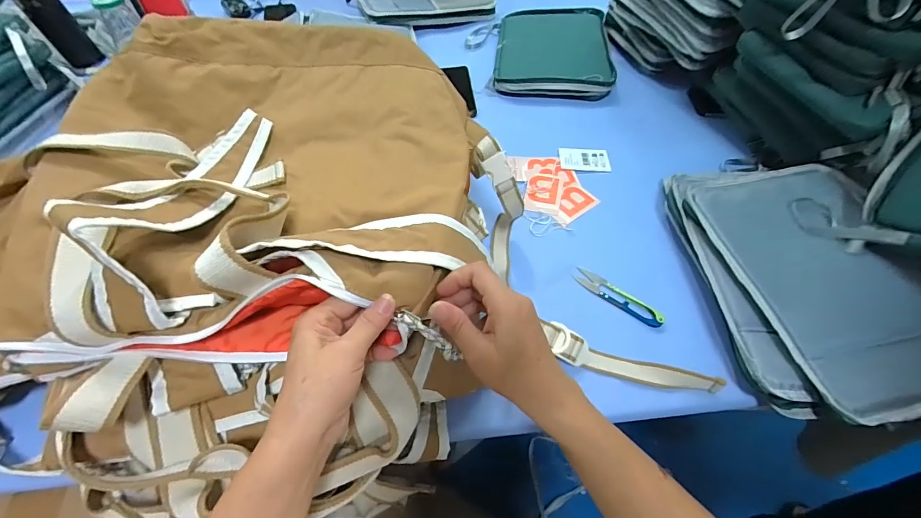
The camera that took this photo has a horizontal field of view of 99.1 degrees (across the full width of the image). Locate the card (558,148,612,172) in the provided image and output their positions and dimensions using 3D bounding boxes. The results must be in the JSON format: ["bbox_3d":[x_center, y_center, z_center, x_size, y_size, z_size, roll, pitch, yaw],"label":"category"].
[{"bbox_3d":[0.208,-0.169,0.661,0.081,0.007,0.058,4,55,3],"label":"card"}]

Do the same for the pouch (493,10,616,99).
[{"bbox_3d":[0.197,-0.454,0.840,0.229,0.036,0.328,5,55,4],"label":"pouch"}]

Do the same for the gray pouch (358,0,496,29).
[{"bbox_3d":[-0.086,-0.647,0.977,0.319,0.026,0.239,-10,55,-7],"label":"gray pouch"}]

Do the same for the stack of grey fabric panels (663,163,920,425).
[{"bbox_3d":[0.429,0.015,0.473,0.267,0.049,0.332,-3,54,-1],"label":"stack of grey fabric panels"}]

